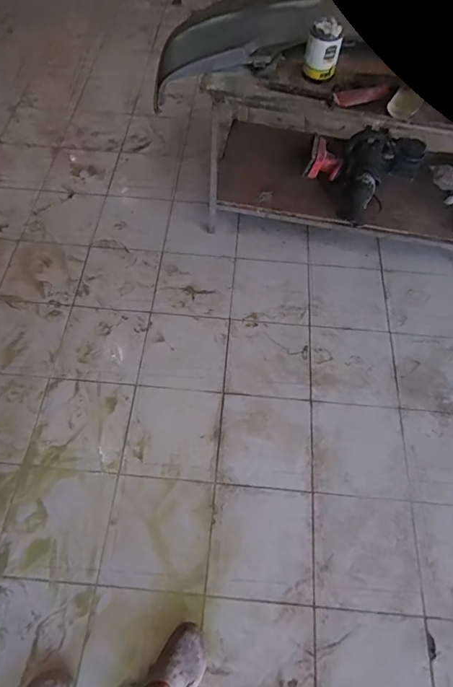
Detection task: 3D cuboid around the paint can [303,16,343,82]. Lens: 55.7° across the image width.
[{"bbox_3d":[0.307,-0.933,1.372,0.105,0.144,0.084,13,60,6],"label":"paint can"}]

